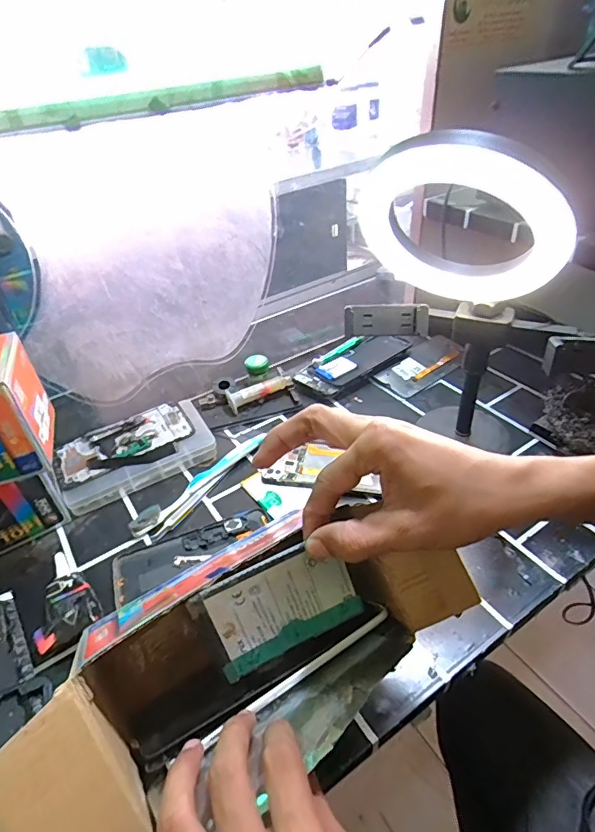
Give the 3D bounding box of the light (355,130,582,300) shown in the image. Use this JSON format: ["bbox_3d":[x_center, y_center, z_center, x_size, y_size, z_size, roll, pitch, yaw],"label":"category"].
[{"bbox_3d":[0.119,-0.137,0.351,0.019,0.144,0.162,-59,26,-11],"label":"light"}]

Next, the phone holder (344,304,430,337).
[{"bbox_3d":[0.083,-0.090,0.447,0.076,0.031,0.017,-2,39,5],"label":"phone holder"}]

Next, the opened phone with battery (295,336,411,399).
[{"bbox_3d":[0.080,-0.077,0.668,0.166,0.018,0.074,-30,48,-22],"label":"opened phone with battery"}]

